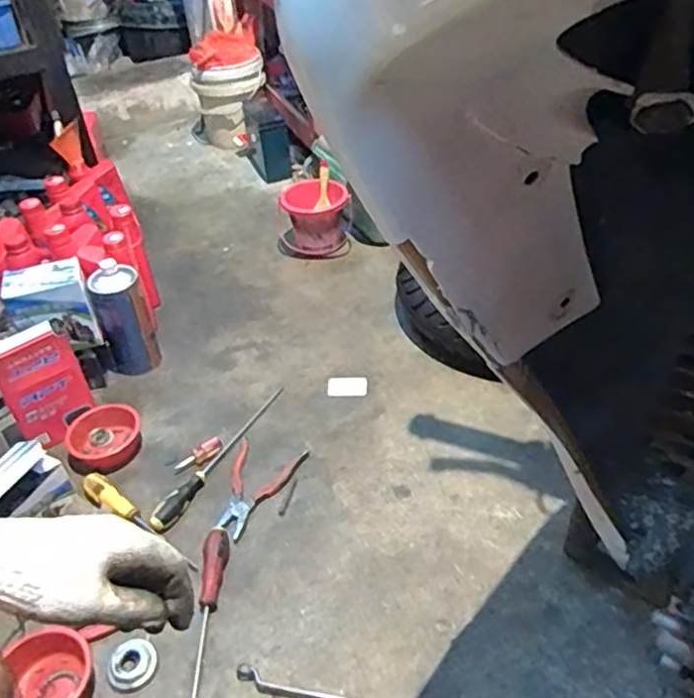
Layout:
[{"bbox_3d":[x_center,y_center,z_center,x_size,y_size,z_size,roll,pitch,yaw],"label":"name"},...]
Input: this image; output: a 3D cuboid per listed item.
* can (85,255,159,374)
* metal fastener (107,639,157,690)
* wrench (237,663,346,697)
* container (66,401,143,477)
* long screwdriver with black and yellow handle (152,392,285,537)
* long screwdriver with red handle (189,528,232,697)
[{"bbox_3d":[-0.405,-0.051,1.215,0.070,0.203,0.074,-3,40,3],"label":"can"},{"bbox_3d":[-0.271,0.392,0.833,0.058,0.025,0.054,-14,41,-11],"label":"metal fastener"},{"bbox_3d":[-0.042,0.413,0.793,0.200,0.011,0.023,12,42,16],"label":"wrench"},{"bbox_3d":[-0.403,0.151,1.111,0.119,0.034,0.123,-3,40,3],"label":"container"},{"bbox_3d":[-0.202,0.166,1.094,0.032,0.026,0.341,17,45,24],"label":"long screwdriver with black and yellow handle"},{"bbox_3d":[-0.188,0.366,0.848,0.035,0.027,0.305,-2,40,4],"label":"long screwdriver with red handle"}]

